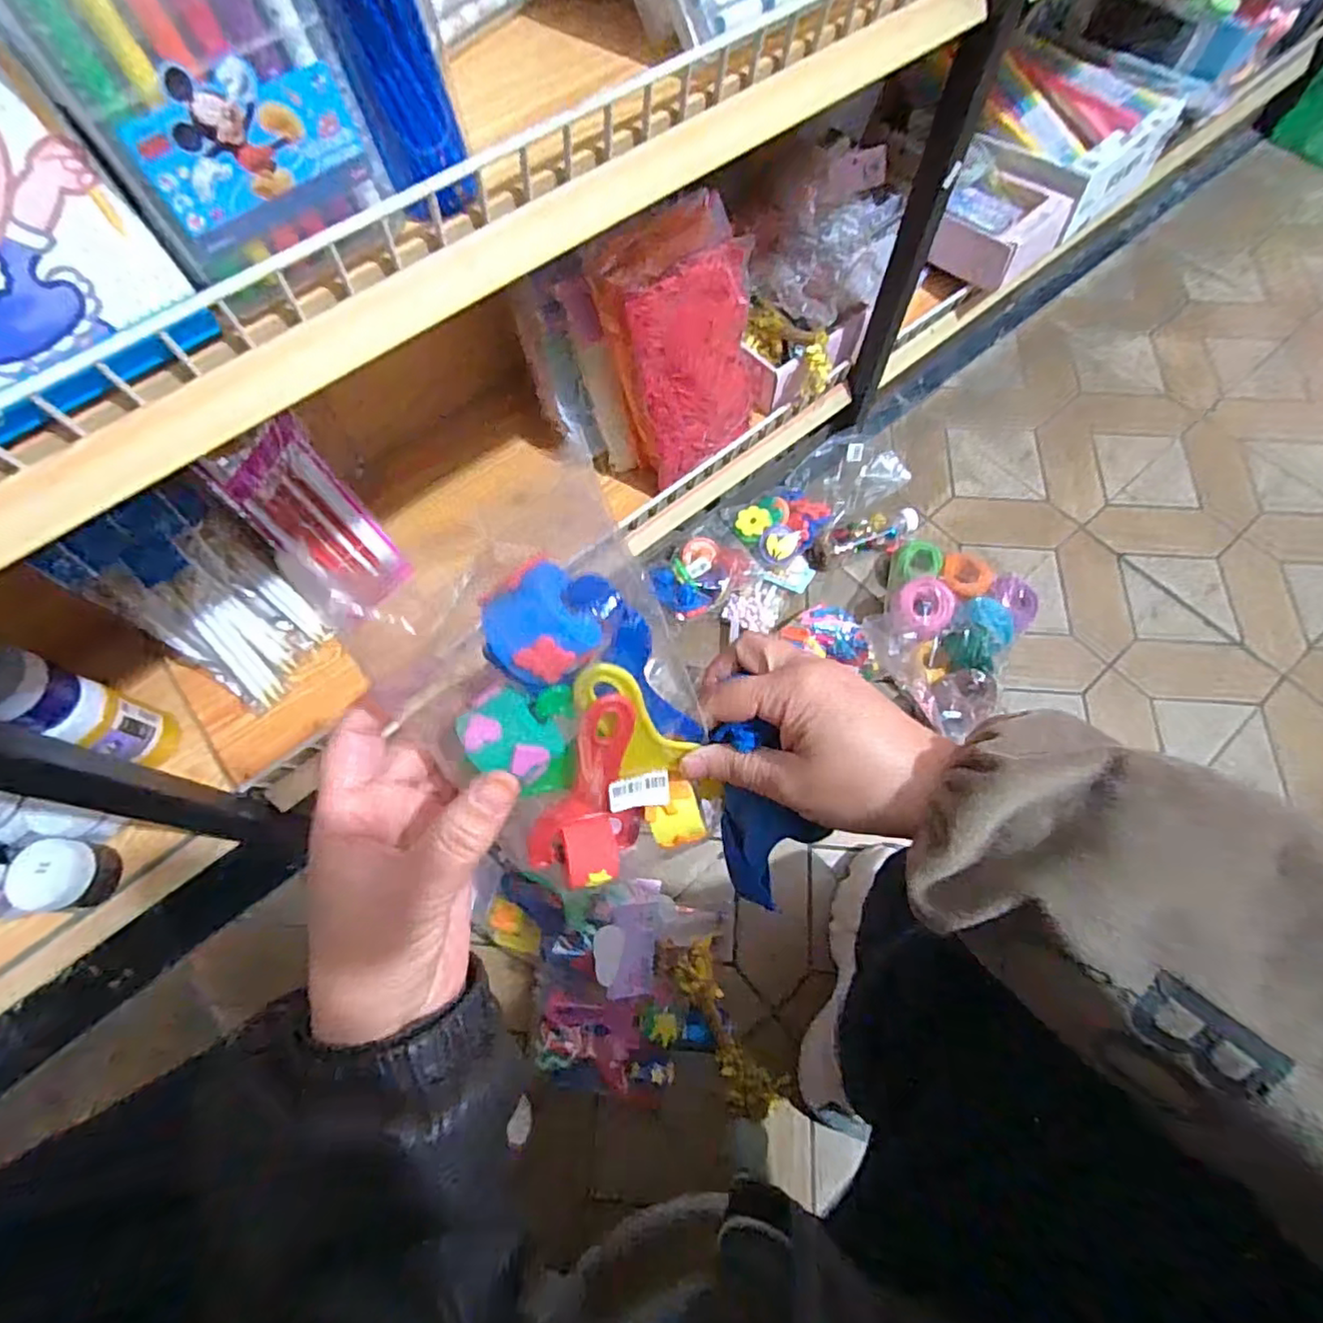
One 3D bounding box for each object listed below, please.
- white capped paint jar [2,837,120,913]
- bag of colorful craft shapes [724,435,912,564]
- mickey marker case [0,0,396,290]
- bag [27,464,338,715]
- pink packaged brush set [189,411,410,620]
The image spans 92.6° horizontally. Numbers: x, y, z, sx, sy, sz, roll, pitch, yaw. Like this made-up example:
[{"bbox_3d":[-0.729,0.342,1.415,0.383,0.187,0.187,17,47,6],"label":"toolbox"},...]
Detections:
[{"bbox_3d":[-0.548,0.198,0.584,0.054,0.064,0.059,0,67,1],"label":"white capped paint jar"},{"bbox_3d":[0.210,-0.224,0.870,0.245,0.044,0.117,-35,71,-13],"label":"bag of colorful craft shapes"},{"bbox_3d":[-0.204,-0.262,0.276,0.111,0.134,0.047,-40,60,-15],"label":"mickey marker case"},{"bbox_3d":[-0.454,-0.070,0.640,0.150,0.219,0.046,-49,35,-14],"label":"bag"},{"bbox_3d":[-0.361,-0.148,0.670,0.096,0.201,0.025,-47,39,-16],"label":"pink packaged brush set"}]

